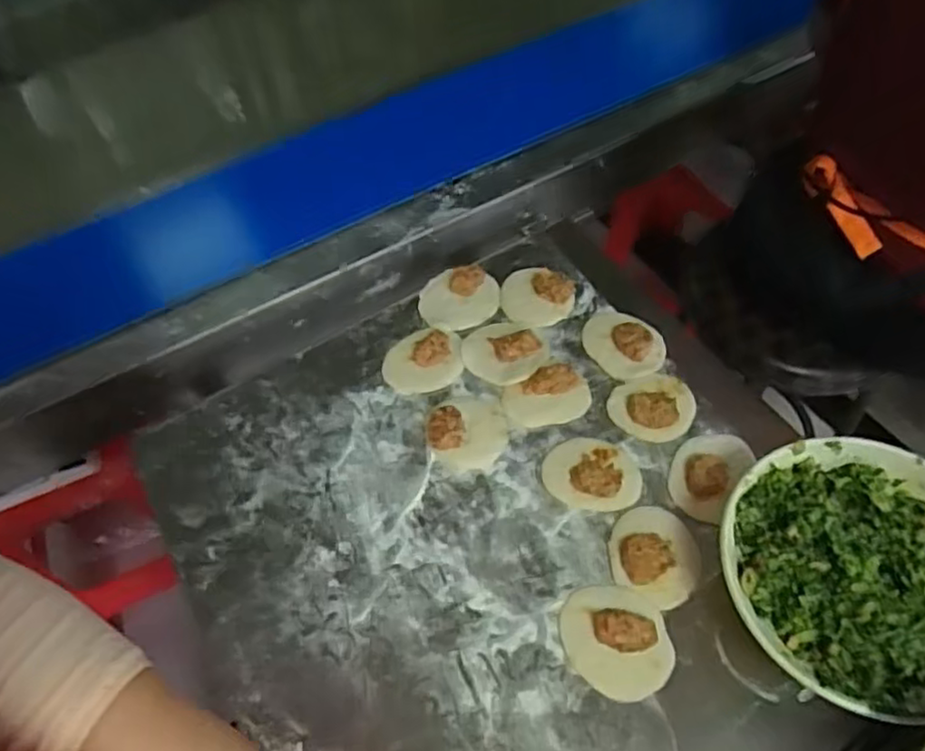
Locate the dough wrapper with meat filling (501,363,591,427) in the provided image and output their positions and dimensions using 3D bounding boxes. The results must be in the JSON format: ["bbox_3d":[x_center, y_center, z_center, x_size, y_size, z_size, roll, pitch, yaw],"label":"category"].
[{"bbox_3d":[0.091,0.021,0.727,0.090,0.029,0.058,-18,57,-7],"label":"dough wrapper with meat filling"}]

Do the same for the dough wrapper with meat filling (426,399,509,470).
[{"bbox_3d":[0.005,0.056,0.712,0.083,0.028,0.082,-3,56,2],"label":"dough wrapper with meat filling"}]

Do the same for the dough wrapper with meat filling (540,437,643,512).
[{"bbox_3d":[0.130,0.096,0.680,0.095,0.019,0.077,4,57,7],"label":"dough wrapper with meat filling"}]

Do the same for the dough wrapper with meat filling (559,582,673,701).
[{"bbox_3d":[0.137,0.230,0.591,0.098,0.030,0.084,33,64,23],"label":"dough wrapper with meat filling"}]

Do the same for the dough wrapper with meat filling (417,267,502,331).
[{"bbox_3d":[-0.004,-0.095,0.813,0.096,0.028,0.079,-7,56,-1],"label":"dough wrapper with meat filling"}]

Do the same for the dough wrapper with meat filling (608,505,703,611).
[{"bbox_3d":[0.181,0.162,0.628,0.082,0.028,0.090,-2,56,3],"label":"dough wrapper with meat filling"}]

